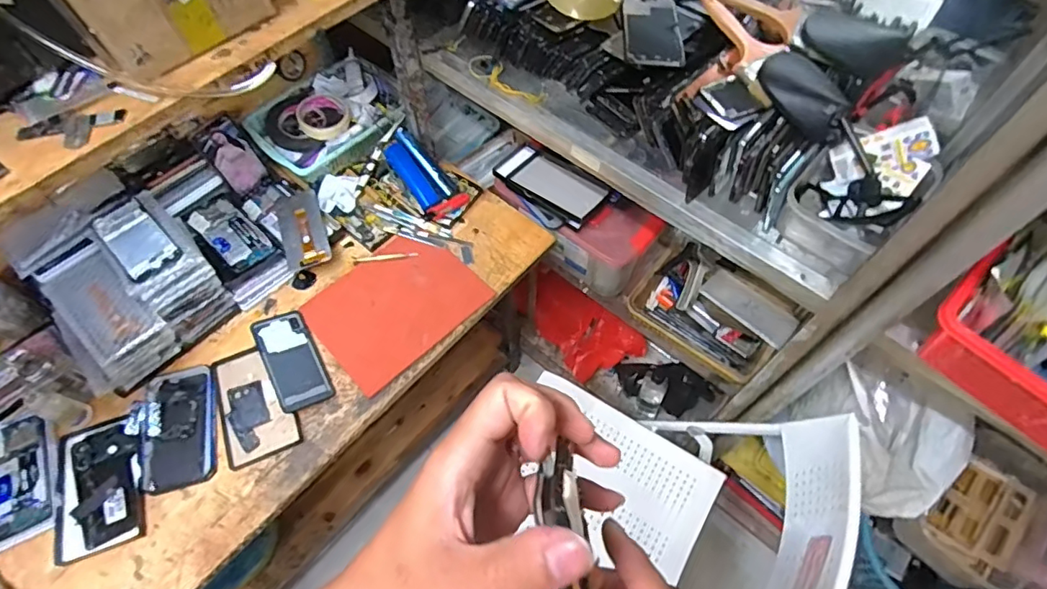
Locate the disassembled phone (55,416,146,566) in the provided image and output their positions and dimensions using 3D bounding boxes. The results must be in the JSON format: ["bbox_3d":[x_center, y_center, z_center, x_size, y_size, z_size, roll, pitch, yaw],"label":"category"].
[{"bbox_3d":[-0.577,0.259,0.745,0.102,0.018,0.173,-20,62,-11],"label":"disassembled phone"}]

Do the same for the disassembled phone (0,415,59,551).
[{"bbox_3d":[-0.691,0.252,0.736,0.095,0.013,0.171,-20,67,-20],"label":"disassembled phone"}]

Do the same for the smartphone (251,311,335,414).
[{"bbox_3d":[-0.355,0.098,0.840,0.078,0.014,0.168,-22,65,-23],"label":"smartphone"}]

